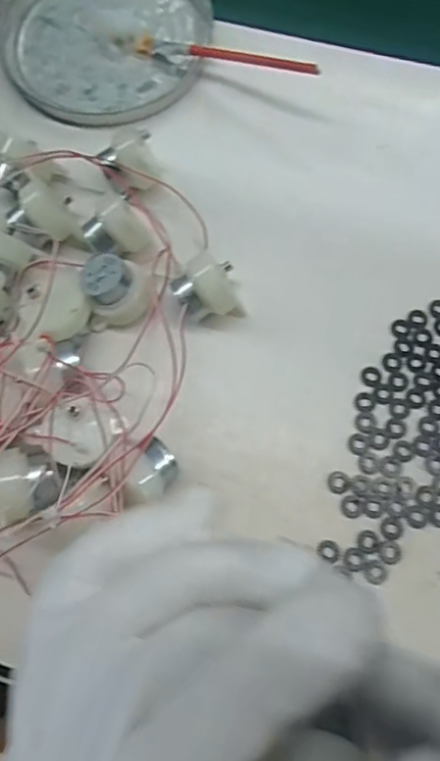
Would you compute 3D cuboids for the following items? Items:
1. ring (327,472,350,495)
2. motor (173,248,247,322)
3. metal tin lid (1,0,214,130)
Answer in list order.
[{"bbox_3d":[0.057,0.048,0.262,0.011,0.004,0.011,-1,73,2],"label":"ring"},{"bbox_3d":[-0.006,-0.048,0.280,0.033,0.030,0.029,-13,73,-2],"label":"motor"},{"bbox_3d":[-0.072,-0.220,0.350,0.127,0.015,0.129,-1,73,2],"label":"metal tin lid"}]

